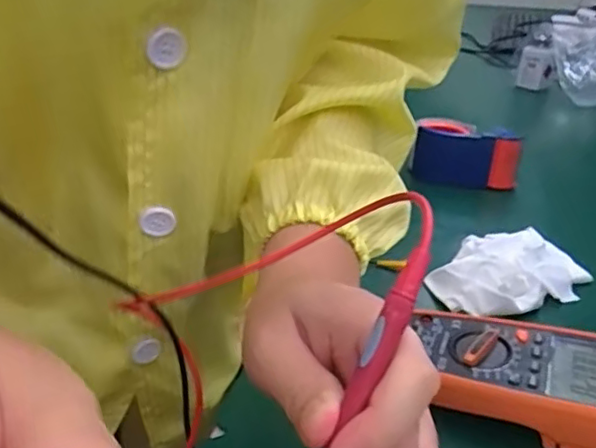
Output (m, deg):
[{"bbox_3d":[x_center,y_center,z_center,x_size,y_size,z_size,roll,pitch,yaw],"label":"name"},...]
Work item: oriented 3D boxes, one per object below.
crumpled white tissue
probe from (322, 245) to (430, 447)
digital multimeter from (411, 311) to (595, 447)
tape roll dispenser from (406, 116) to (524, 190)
[{"bbox_3d":[0.211,0.048,0.624,0.163,0.033,0.095,-14,32,-24],"label":"crumpled white tissue"},{"bbox_3d":[0.017,0.067,0.213,0.008,0.129,0.009,23,-4,38],"label":"probe"},{"bbox_3d":[0.168,0.117,0.483,0.175,0.053,0.091,12,31,20],"label":"digital multimeter"},{"bbox_3d":[0.236,-0.099,0.867,0.140,0.077,0.070,10,31,16],"label":"tape roll dispenser"}]

